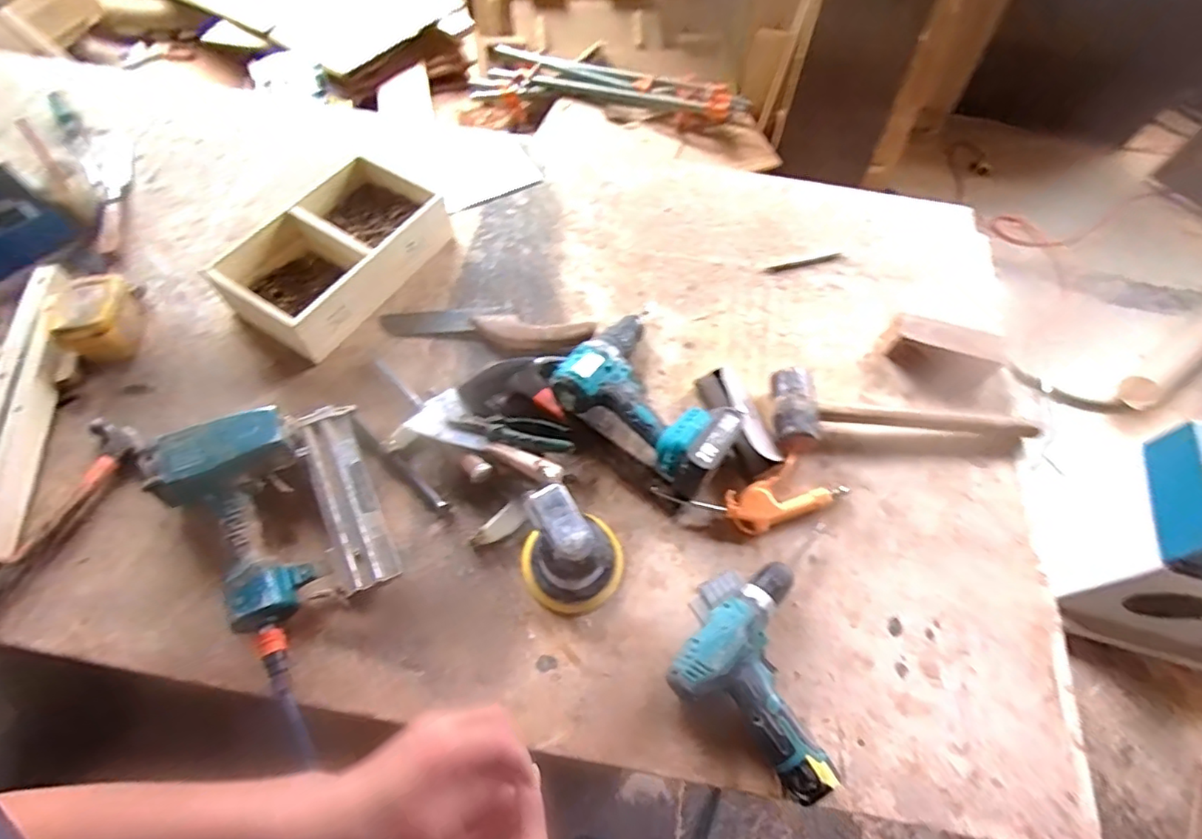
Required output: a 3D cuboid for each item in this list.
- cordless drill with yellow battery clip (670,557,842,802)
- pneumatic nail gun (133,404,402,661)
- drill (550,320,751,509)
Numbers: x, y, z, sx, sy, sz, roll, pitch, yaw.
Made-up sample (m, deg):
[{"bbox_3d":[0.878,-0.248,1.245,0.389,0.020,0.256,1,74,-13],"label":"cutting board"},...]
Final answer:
[{"bbox_3d":[0.193,0.273,0.616,0.183,0.054,0.181,-40,71,-21],"label":"cordless drill with yellow battery clip"},{"bbox_3d":[-0.376,0.116,0.665,0.223,0.066,0.271,-20,65,-13],"label":"pneumatic nail gun"},{"bbox_3d":[0.074,-0.032,0.754,0.230,0.086,0.174,36,66,15],"label":"drill"}]

